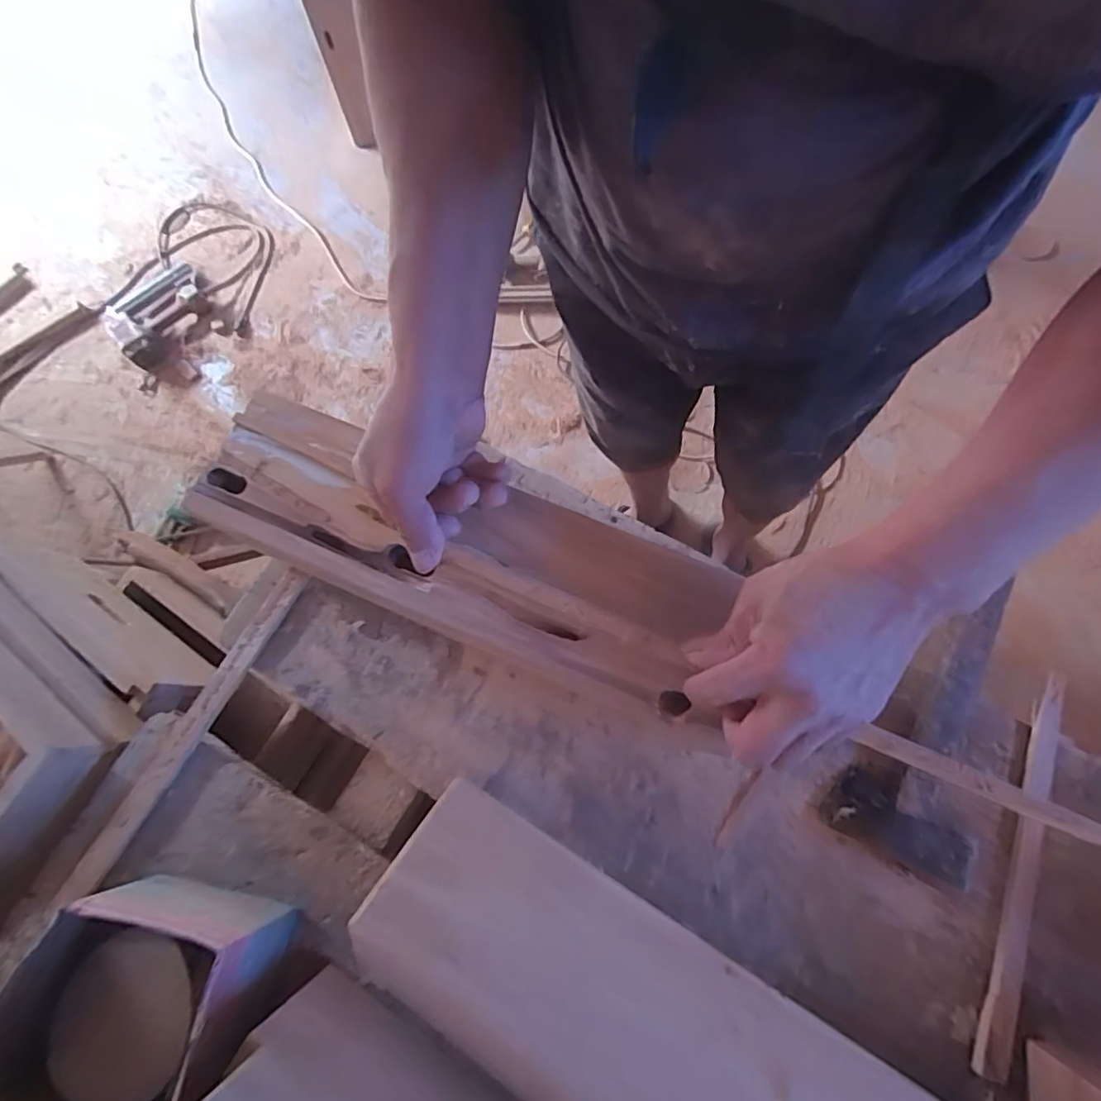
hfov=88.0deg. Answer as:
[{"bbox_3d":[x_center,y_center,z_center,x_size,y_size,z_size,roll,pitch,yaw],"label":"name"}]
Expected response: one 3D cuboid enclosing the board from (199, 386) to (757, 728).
[{"bbox_3d":[-0.067,-0.009,0.415,0.424,0.033,0.125,19,74,11],"label":"board"}]

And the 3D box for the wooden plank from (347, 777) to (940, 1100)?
[{"bbox_3d":[0.093,0.308,0.333,0.445,0.016,0.121,29,53,12],"label":"wooden plank"}]

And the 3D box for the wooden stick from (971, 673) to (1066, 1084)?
[{"bbox_3d":[0.363,0.235,0.436,0.020,0.009,0.295,22,76,11],"label":"wooden stick"}]

